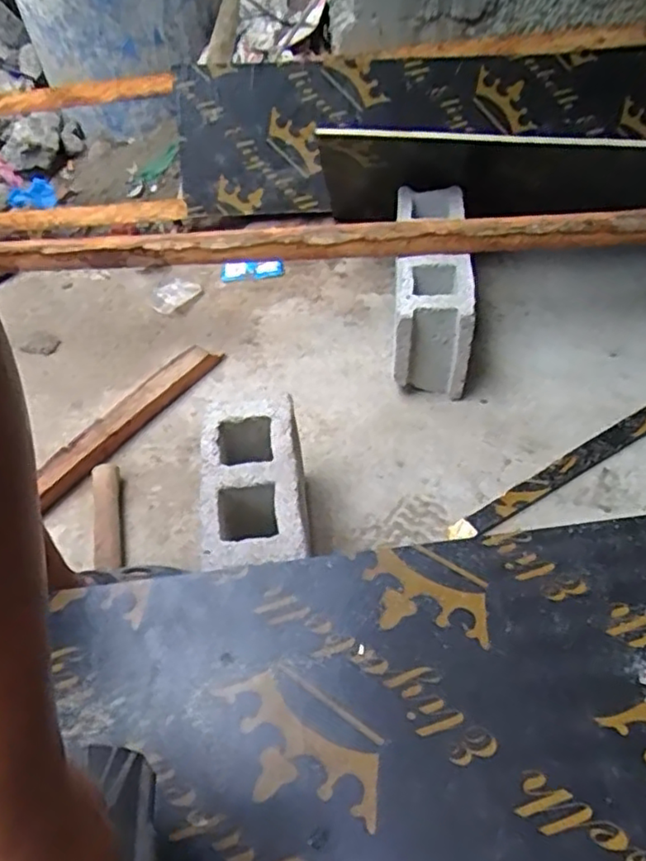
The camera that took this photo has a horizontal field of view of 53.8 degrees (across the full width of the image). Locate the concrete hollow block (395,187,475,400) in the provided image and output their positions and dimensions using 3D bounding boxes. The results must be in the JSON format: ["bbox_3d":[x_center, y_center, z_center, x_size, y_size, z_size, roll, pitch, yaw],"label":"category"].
[{"bbox_3d":[0.195,-0.255,1.160,0.134,0.203,0.377,1,48,6],"label":"concrete hollow block"}]

